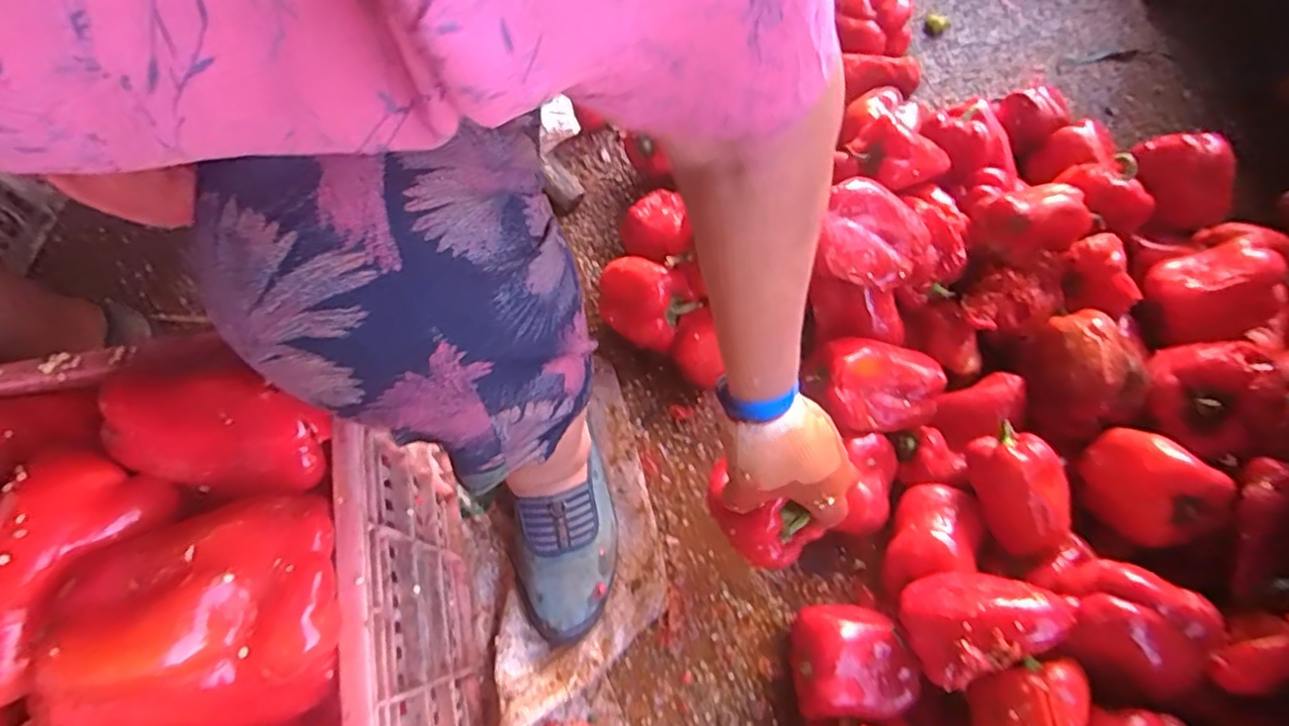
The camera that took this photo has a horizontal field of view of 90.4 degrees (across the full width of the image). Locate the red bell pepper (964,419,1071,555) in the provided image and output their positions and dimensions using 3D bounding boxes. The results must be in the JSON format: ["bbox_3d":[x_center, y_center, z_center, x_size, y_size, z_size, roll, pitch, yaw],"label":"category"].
[{"bbox_3d":[0.337,0.111,0.572,0.059,0.055,0.109,-16,70,-8],"label":"red bell pepper"}]

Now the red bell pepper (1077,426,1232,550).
[{"bbox_3d":[0.433,0.112,0.557,0.070,0.080,0.100,-37,74,-15],"label":"red bell pepper"}]

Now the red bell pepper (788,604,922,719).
[{"bbox_3d":[0.182,0.264,0.570,0.092,0.075,0.088,1,69,-2],"label":"red bell pepper"}]

